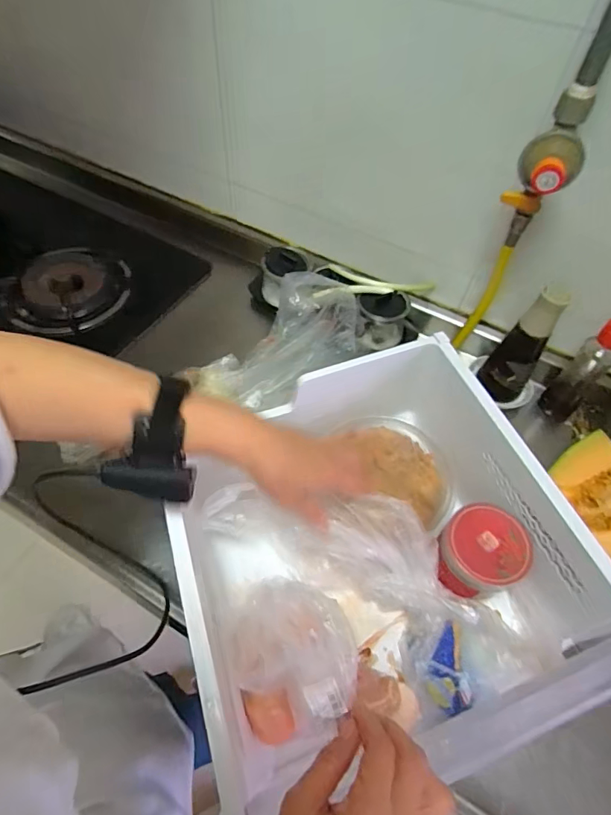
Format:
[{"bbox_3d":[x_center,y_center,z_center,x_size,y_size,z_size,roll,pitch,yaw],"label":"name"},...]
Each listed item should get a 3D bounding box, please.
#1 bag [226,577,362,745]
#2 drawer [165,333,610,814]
[{"bbox_3d":[-0.014,0.227,0.424,0.107,0.071,0.129,-16,56,-13],"label":"bag"},{"bbox_3d":[0.073,0.143,0.477,0.343,0.178,0.358,-16,56,-14],"label":"drawer"}]

